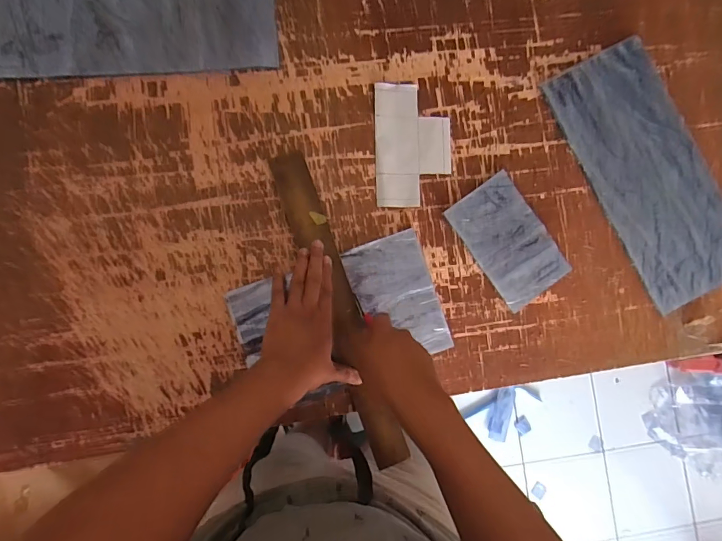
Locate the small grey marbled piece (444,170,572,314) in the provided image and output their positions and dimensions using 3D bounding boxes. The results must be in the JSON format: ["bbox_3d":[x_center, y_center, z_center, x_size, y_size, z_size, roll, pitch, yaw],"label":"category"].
[{"bbox_3d":[0.206,-0.040,0.569,0.104,0.011,0.170,-35,91,-5],"label":"small grey marbled piece"}]

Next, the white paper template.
[{"bbox_3d":[0.072,-0.172,0.562,0.104,0.004,0.168,0,88,-5],"label":"white paper template"}]

